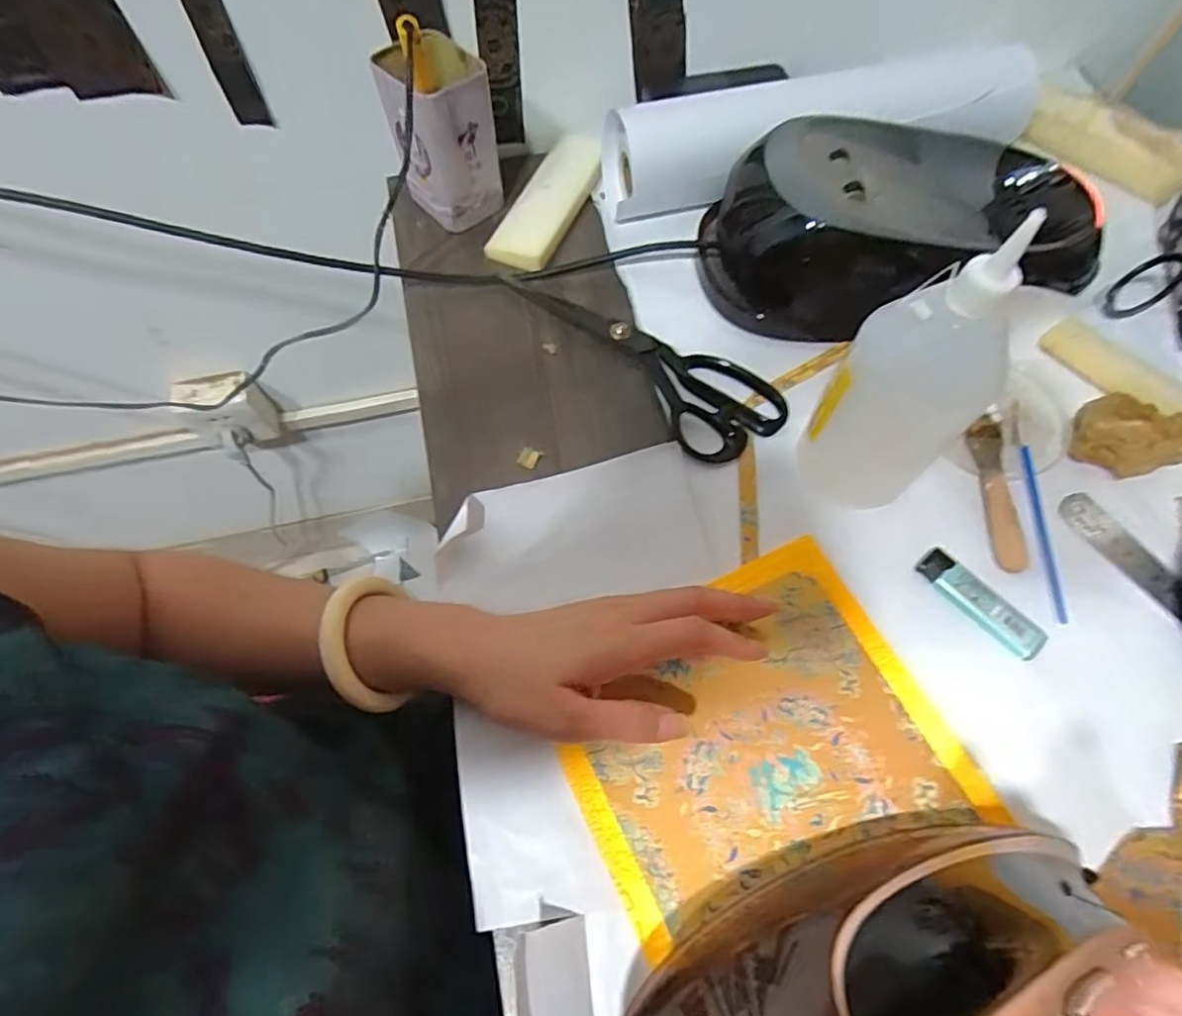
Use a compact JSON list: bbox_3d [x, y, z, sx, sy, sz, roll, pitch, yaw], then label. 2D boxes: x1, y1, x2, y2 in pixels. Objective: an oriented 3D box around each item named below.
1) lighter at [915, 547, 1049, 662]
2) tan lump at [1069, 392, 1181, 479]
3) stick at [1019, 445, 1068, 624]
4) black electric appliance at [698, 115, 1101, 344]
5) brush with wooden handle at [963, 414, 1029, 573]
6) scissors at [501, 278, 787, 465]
[{"bbox_3d":[0.239,0.057,0.380,0.025,0.007,0.078,-37,69,-16],"label":"lighter"},{"bbox_3d":[0.354,-0.047,0.411,0.050,0.039,0.059,-32,68,-14],"label":"tan lump"},{"bbox_3d":[0.293,0.014,0.403,0.009,0.004,0.123,6,64,4],"label":"stick"},{"bbox_3d":[0.228,-0.213,0.460,0.285,0.091,0.122,-8,64,-3],"label":"black electric appliance"},{"bbox_3d":[0.266,-0.012,0.408,0.025,0.008,0.107,4,64,3],"label":"brush with wooden handle"},{"bbox_3d":[0.037,-0.122,0.461,0.085,0.010,0.224,-42,70,-18],"label":"scissors"}]

